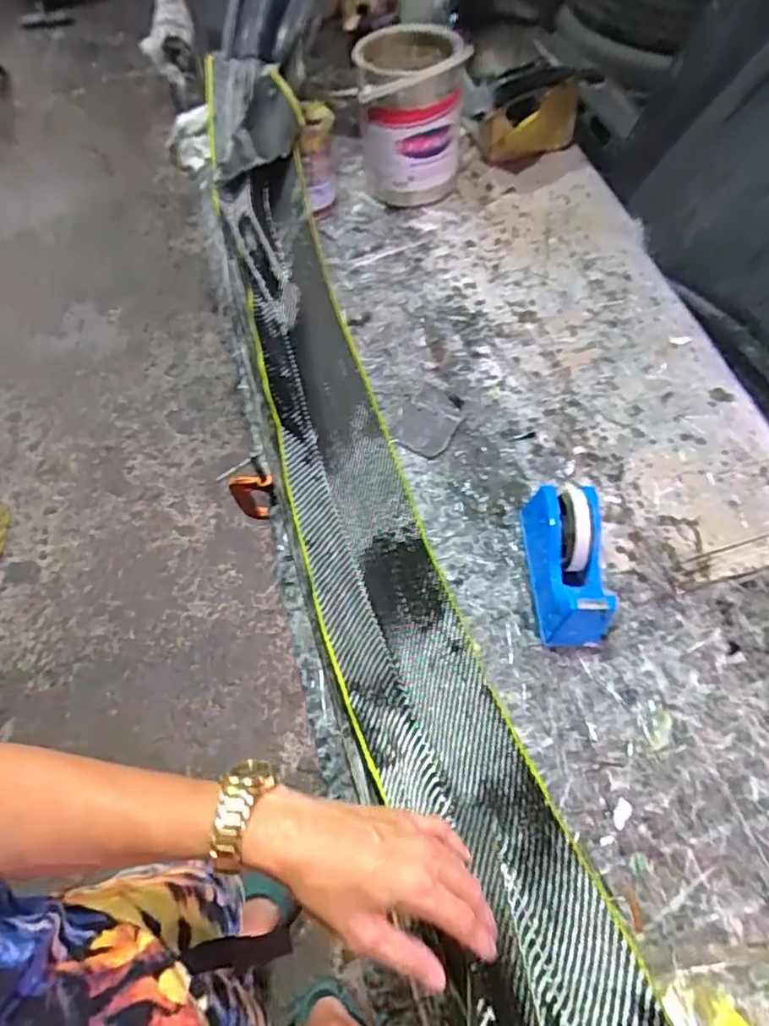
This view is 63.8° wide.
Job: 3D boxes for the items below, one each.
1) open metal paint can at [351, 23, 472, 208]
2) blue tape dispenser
[{"bbox_3d":[0.038,-0.625,0.971,0.150,0.220,0.174,-5,65,0],"label":"open metal paint can"},{"bbox_3d":[0.191,0.048,0.642,0.068,0.110,0.168,-1,65,2],"label":"blue tape dispenser"}]

